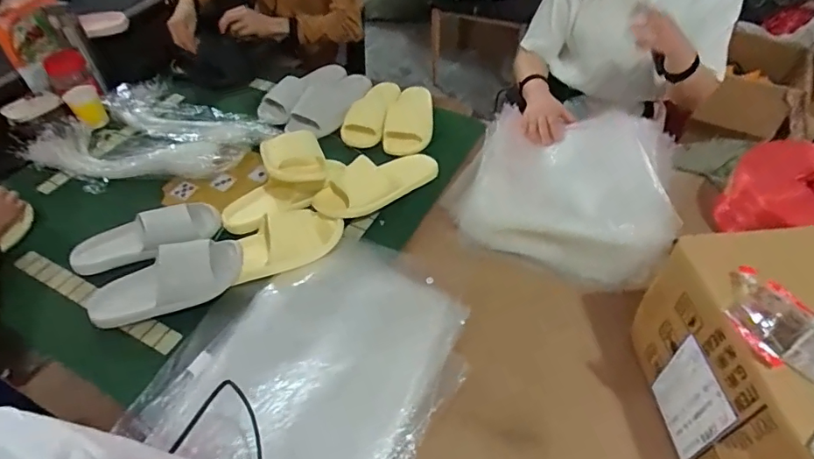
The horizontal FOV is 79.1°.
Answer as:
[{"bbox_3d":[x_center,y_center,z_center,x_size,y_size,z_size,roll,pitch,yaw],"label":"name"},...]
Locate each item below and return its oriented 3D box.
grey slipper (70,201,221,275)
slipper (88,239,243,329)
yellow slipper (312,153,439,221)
[{"bbox_3d":[-0.486,0.017,0.921,0.262,0.058,0.118,-17,51,-14],"label":"grey slipper"},{"bbox_3d":[-0.404,0.085,0.821,0.255,0.061,0.099,-14,51,-12],"label":"slipper"},{"bbox_3d":[-0.060,-0.089,0.983,0.251,0.066,0.103,-27,54,-21],"label":"yellow slipper"}]

